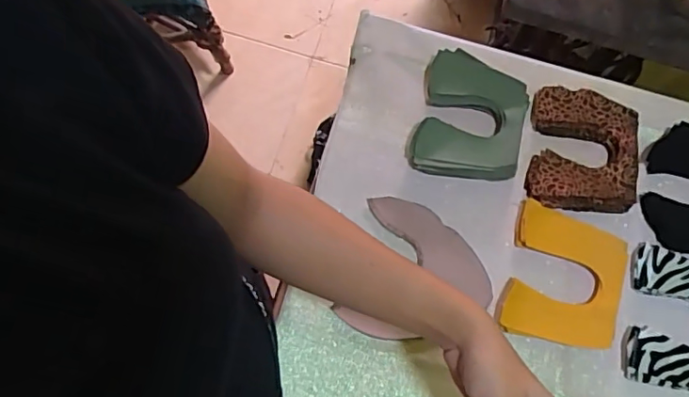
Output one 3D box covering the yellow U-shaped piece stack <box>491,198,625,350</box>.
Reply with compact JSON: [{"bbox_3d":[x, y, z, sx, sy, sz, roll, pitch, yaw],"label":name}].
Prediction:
[{"bbox_3d":[0.251,0.090,0.624,0.126,0.026,0.153,16,70,5],"label":"yellow U-shaped piece stack"}]

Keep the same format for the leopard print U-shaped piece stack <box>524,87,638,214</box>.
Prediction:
[{"bbox_3d":[0.299,-0.058,0.680,0.129,0.031,0.156,8,70,2],"label":"leopard print U-shaped piece stack"}]

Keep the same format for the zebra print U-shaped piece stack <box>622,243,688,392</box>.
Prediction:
[{"bbox_3d":[0.388,0.140,0.610,0.128,0.022,0.150,14,70,4],"label":"zebra print U-shaped piece stack"}]

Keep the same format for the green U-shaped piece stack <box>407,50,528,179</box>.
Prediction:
[{"bbox_3d":[0.157,-0.102,0.674,0.131,0.039,0.157,12,70,3],"label":"green U-shaped piece stack"}]

